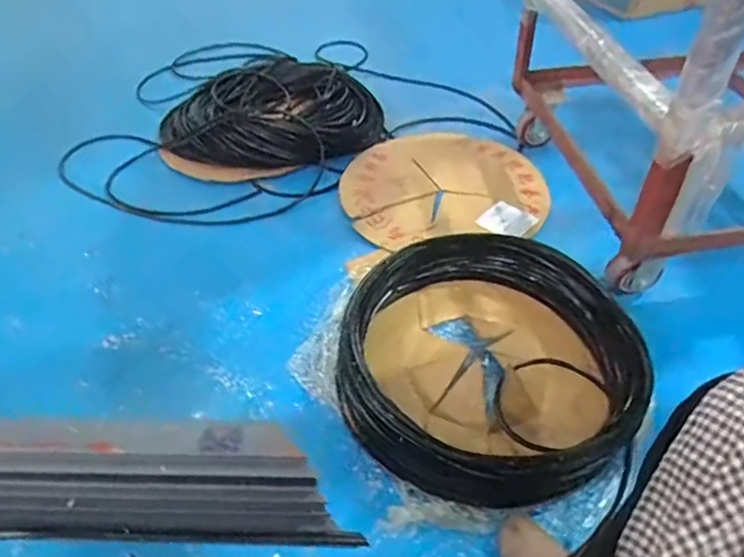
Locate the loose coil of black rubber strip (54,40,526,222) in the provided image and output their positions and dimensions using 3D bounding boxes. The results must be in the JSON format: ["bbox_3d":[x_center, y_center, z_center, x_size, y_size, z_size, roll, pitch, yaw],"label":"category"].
[{"bbox_3d":[-0.255,-0.524,1.606,0.989,0.128,0.843,-21,48,-17],"label":"loose coil of black rubber strip"}]

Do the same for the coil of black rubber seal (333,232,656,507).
[{"bbox_3d":[0.181,0.127,0.951,0.473,0.117,0.464,-1,46,1],"label":"coil of black rubber seal"}]

